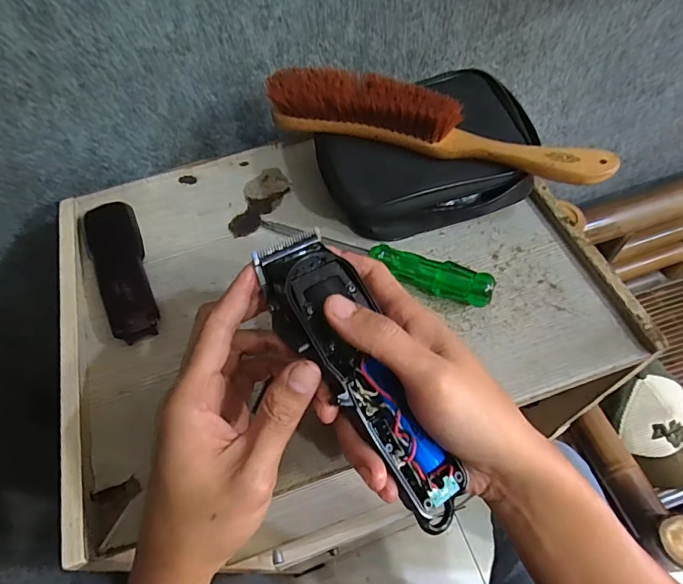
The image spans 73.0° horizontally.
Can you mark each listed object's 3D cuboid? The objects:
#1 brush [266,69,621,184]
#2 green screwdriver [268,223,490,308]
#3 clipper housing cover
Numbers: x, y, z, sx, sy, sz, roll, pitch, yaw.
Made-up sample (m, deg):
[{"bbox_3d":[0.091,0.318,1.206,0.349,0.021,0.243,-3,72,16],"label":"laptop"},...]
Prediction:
[{"bbox_3d":[0.070,-0.129,0.350,0.258,0.033,0.040,15,60,14],"label":"brush"},{"bbox_3d":[0.023,-0.029,0.359,0.188,0.024,0.023,22,62,17],"label":"green screwdriver"},{"bbox_3d":[-0.179,-0.025,0.372,0.039,0.016,0.142,-25,59,-11],"label":"clipper housing cover"}]

